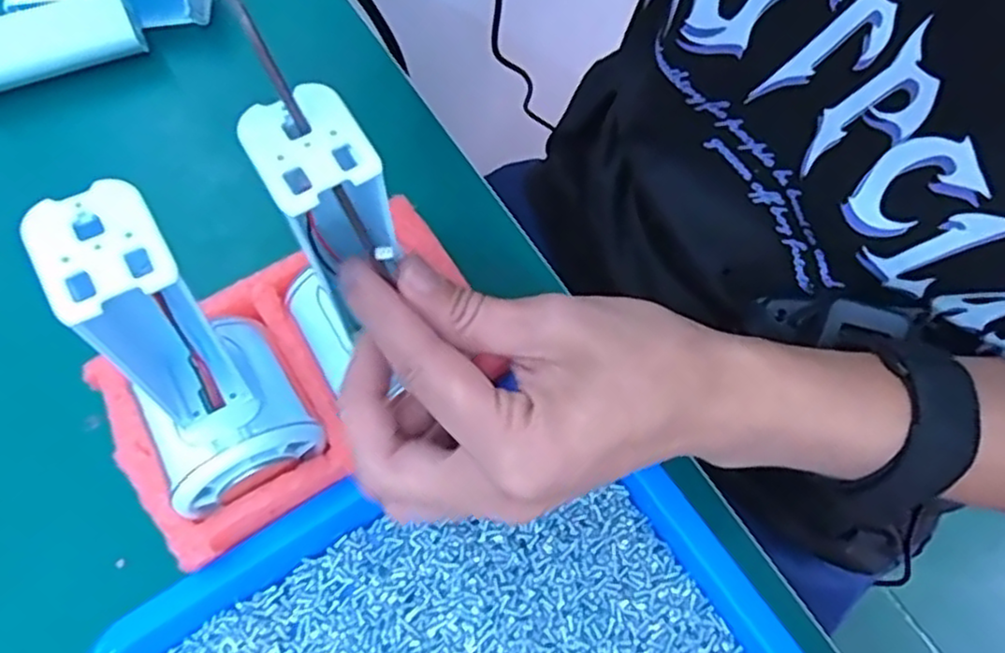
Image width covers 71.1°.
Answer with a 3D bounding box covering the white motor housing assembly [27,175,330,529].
[{"bbox_3d":[-0.098,0.017,0.206,0.054,0.122,0.040,-27,69,-10],"label":"white motor housing assembly"}]

